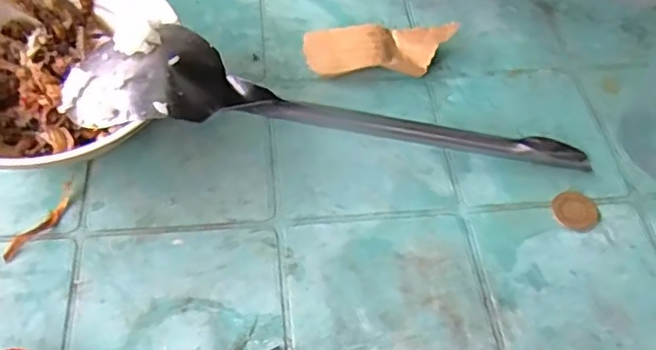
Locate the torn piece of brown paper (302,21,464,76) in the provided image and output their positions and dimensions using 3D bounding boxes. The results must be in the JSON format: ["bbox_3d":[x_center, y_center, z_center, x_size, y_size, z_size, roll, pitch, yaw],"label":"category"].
[{"bbox_3d":[0.036,-0.085,0.421,0.101,0.014,0.043,-1,55,-5],"label":"torn piece of brown paper"}]

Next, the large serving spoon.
[{"bbox_3d":[0.006,-0.037,0.366,0.298,0.035,0.063,9,54,-14],"label":"large serving spoon"}]

